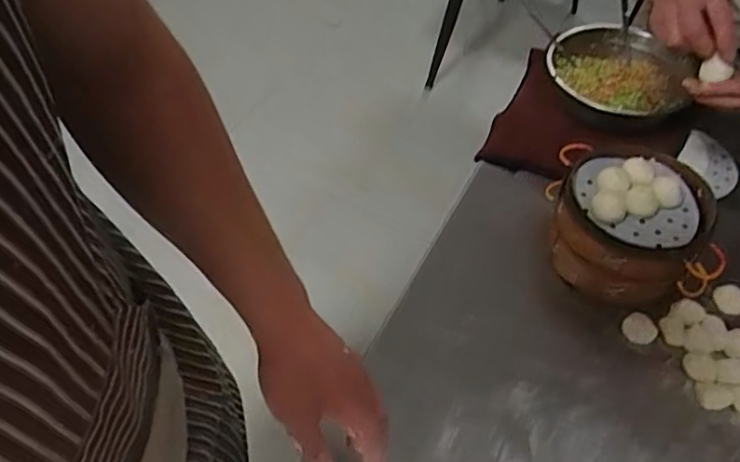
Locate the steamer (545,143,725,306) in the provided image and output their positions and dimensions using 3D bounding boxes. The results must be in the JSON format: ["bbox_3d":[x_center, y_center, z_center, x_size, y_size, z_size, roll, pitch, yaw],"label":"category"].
[{"bbox_3d":[0.309,-0.005,0.757,0.172,0.122,0.170,6,51,4],"label":"steamer"}]

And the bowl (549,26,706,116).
[{"bbox_3d":[0.369,-0.236,0.931,0.198,0.066,0.212,0,51,0],"label":"bowl"}]

